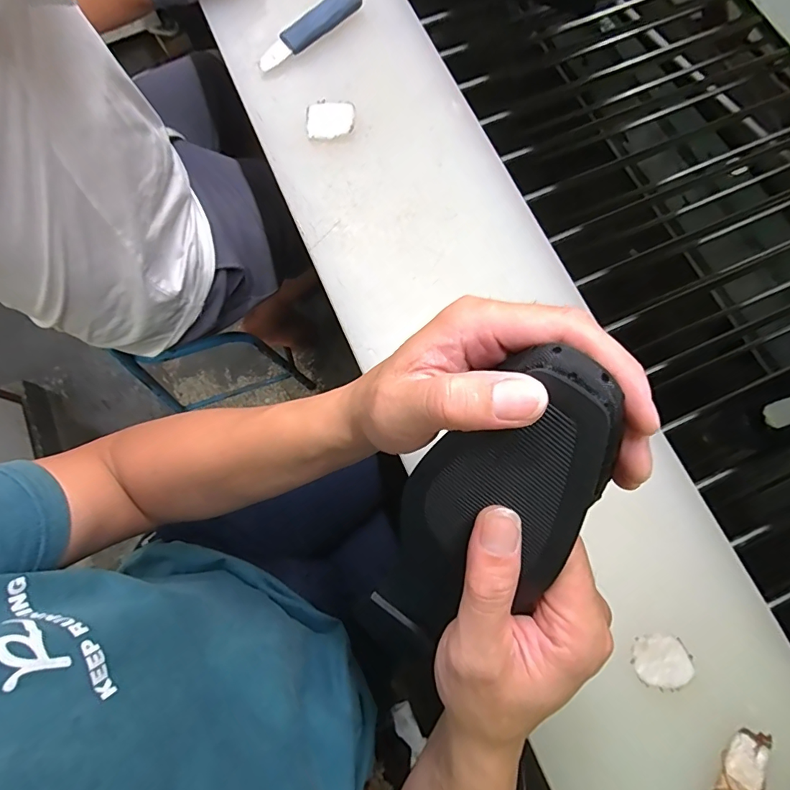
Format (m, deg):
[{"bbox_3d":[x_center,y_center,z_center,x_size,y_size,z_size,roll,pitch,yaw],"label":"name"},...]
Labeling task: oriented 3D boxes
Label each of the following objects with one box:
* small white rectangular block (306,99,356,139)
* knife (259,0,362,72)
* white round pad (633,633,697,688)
[{"bbox_3d":[-0.075,-0.322,0.532,0.056,0.005,0.050,-5,76,0],"label":"small white rectangular block"},{"bbox_3d":[-0.104,-0.449,0.556,0.152,0.016,0.029,-42,79,-9],"label":"knife"},{"bbox_3d":[0.227,0.227,0.389,0.046,0.005,0.040,-10,76,-1],"label":"white round pad"}]

